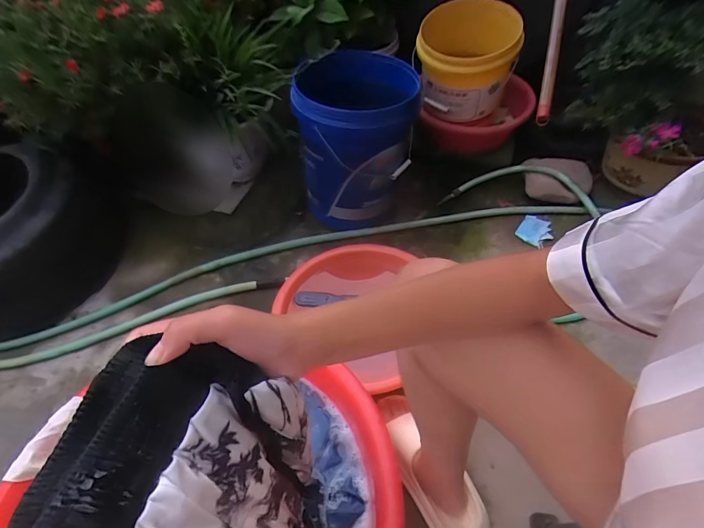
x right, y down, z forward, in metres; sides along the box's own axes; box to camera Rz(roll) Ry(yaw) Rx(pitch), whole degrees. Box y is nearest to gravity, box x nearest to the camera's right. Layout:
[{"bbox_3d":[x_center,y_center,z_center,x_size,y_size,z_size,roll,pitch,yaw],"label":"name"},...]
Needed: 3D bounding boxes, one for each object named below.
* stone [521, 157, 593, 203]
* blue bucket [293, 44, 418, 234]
[{"bbox_3d":[0.574,-0.228,1.105,0.174,0.075,0.137,9,51,7],"label":"stone"},{"bbox_3d":[0.019,-0.319,1.037,0.277,0.375,0.322,8,51,6],"label":"blue bucket"}]

